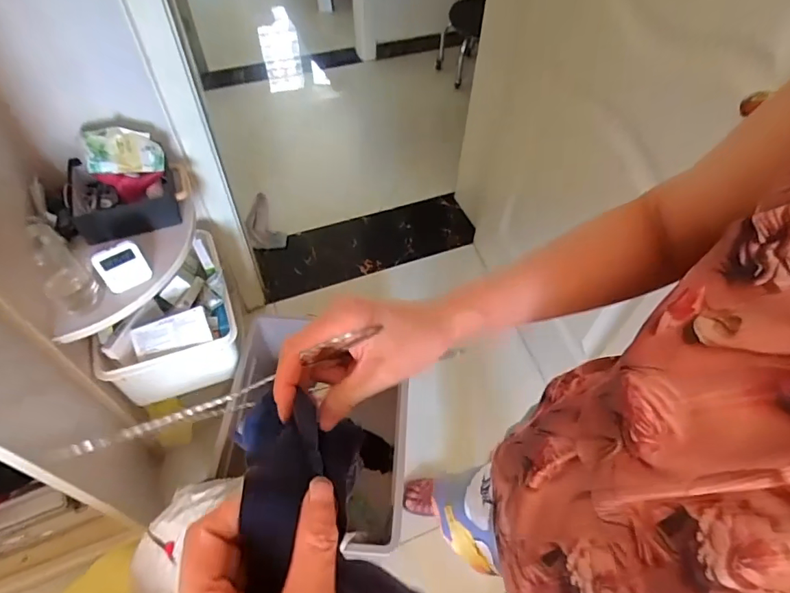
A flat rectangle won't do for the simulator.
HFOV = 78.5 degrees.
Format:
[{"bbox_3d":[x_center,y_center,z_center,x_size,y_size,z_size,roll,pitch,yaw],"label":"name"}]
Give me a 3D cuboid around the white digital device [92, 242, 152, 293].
[{"bbox_3d":[-0.476,-0.052,0.847,0.073,0.076,0.013,-33,34,-24],"label":"white digital device"}]

